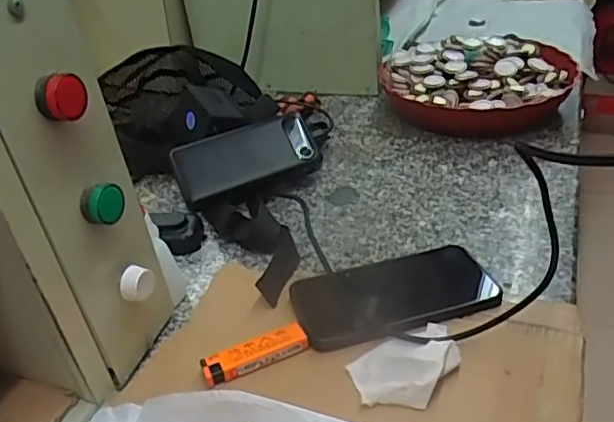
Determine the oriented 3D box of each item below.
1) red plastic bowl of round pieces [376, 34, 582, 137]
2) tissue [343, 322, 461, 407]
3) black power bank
[{"bbox_3d":[0.225,-0.168,0.788,0.249,0.071,0.214,1,34,11],"label":"red plastic bowl of round pieces"},{"bbox_3d":[0.073,0.107,0.417,0.084,0.024,0.058,-23,37,-24],"label":"tissue"},{"bbox_3d":[-0.066,-0.062,0.656,0.154,0.017,0.069,-18,66,-14],"label":"black power bank"}]

